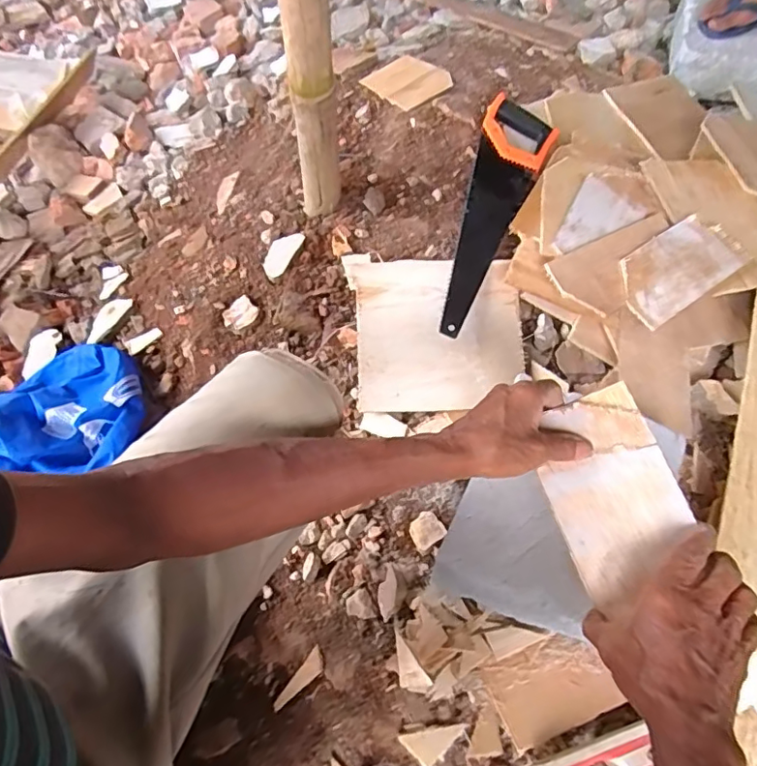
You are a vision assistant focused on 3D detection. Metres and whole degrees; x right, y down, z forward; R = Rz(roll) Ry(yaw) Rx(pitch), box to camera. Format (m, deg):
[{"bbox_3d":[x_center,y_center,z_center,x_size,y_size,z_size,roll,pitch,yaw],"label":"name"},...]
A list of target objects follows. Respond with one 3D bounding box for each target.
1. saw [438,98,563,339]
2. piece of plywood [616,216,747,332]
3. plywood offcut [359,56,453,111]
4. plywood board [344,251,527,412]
[{"bbox_3d":[0.192,-0.266,0.832,0.119,0.045,0.462,12,61,6],"label":"saw"},{"bbox_3d":[0.405,-0.156,0.746,0.196,0.007,0.101,-32,72,-18],"label":"piece of plywood"},{"bbox_3d":[0.055,-0.597,1.082,0.120,0.009,0.241,-32,46,0],"label":"plywood offcut"},{"bbox_3d":[0.082,-0.077,0.772,0.232,0.018,0.222,-4,78,1],"label":"plywood board"}]

